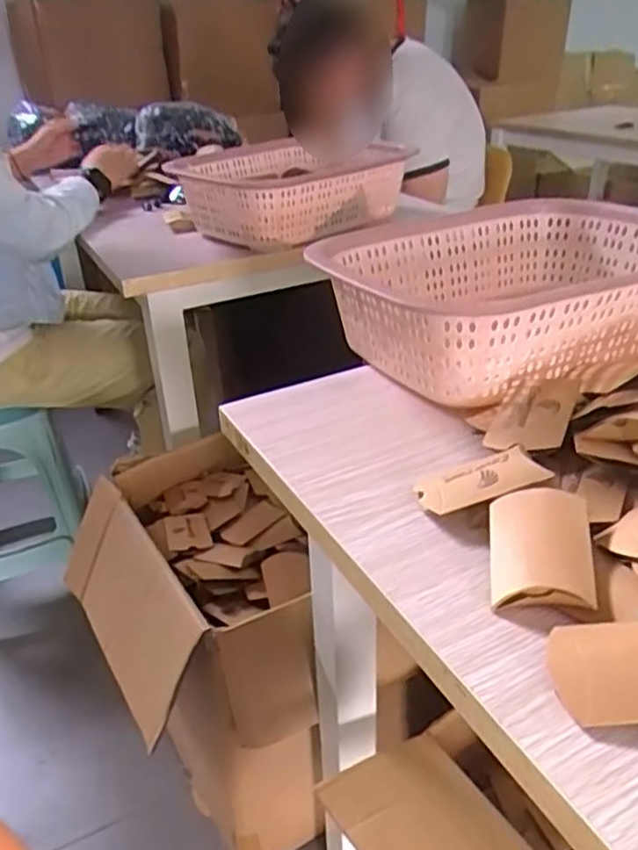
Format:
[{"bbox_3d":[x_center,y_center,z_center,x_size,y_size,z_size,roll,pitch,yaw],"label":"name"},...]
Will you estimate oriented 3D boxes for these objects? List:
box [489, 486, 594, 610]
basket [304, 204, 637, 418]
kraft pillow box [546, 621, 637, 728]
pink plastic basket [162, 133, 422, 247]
[{"bbox_3d":[0.131,0.074,0.408,0.056,0.017,0.084,-9,37,20],"label":"box"},{"bbox_3d":[0.198,-0.130,0.679,0.364,0.102,0.290,-16,33,-22],"label":"basket"},{"bbox_3d":[0.157,0.120,0.336,0.080,0.018,0.057,0,30,3],"label":"kraft pillow box"},{"bbox_3d":[-0.066,-0.399,1.155,0.284,0.104,0.373,-23,36,-31],"label":"pink plastic basket"}]

